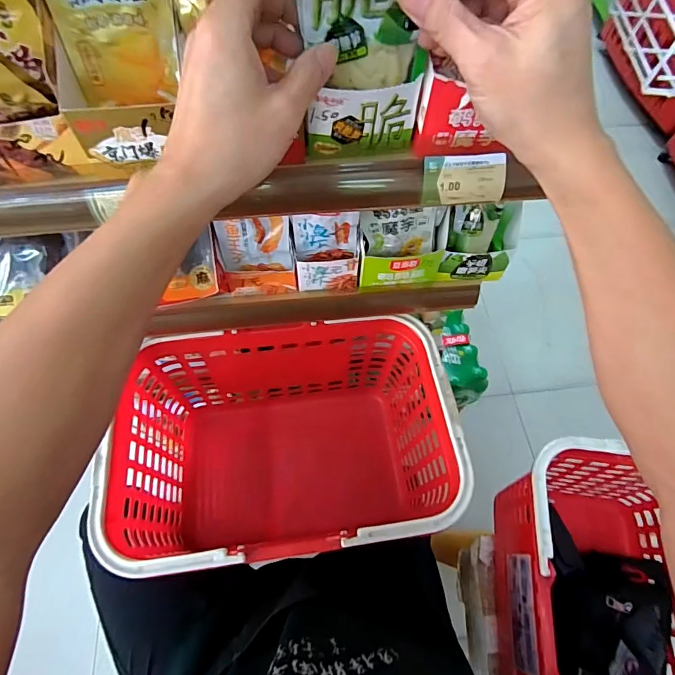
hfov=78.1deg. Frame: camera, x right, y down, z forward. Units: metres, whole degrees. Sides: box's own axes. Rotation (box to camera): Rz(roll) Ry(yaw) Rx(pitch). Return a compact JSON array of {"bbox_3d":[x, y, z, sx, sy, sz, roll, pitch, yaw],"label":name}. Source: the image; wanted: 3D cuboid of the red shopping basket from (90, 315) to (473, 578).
[{"bbox_3d":[-0.067,0.160,0.624,0.425,0.262,0.287,-6,64,-5],"label":"red shopping basket"}]

